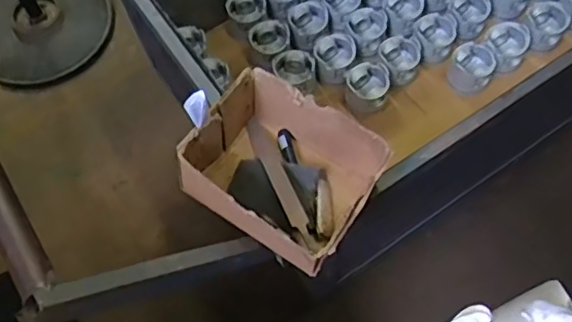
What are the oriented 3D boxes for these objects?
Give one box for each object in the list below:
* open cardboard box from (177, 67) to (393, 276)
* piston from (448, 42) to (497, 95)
[{"bbox_3d":[0.000,0.012,0.678,0.198,0.104,0.168,28,69,15],"label":"open cardboard box"},{"bbox_3d":[0.412,-0.204,1.297,0.093,0.079,0.088,-1,64,2],"label":"piston"}]

